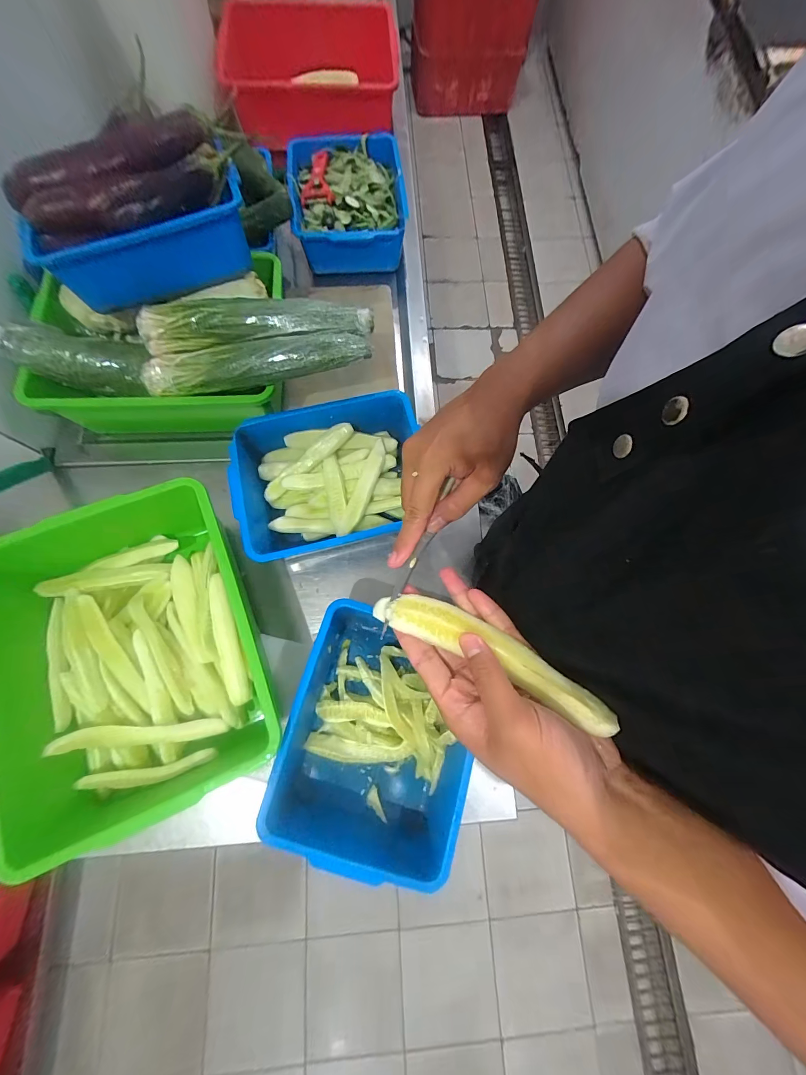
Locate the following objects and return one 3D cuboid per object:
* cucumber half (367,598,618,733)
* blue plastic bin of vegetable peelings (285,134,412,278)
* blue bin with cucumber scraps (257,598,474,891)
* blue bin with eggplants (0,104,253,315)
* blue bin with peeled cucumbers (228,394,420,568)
[{"bbox_3d":[0.063,0.084,0.268,0.178,0.018,0.033,24,75,17],"label":"cucumber half"},{"bbox_3d":[-0.110,-0.709,0.759,0.234,0.097,0.268,-9,75,-4],"label":"blue plastic bin of vegetable peelings"},{"bbox_3d":[-0.029,0.264,0.501,0.232,0.110,0.291,15,75,2],"label":"blue bin with cucumber scraps"},{"bbox_3d":[-0.376,-0.473,0.518,0.262,0.125,0.191,-16,76,-6],"label":"blue bin with eggplants"},{"bbox_3d":[-0.117,-0.092,0.592,0.310,0.087,0.231,-13,76,-5],"label":"blue bin with peeled cucumbers"}]

